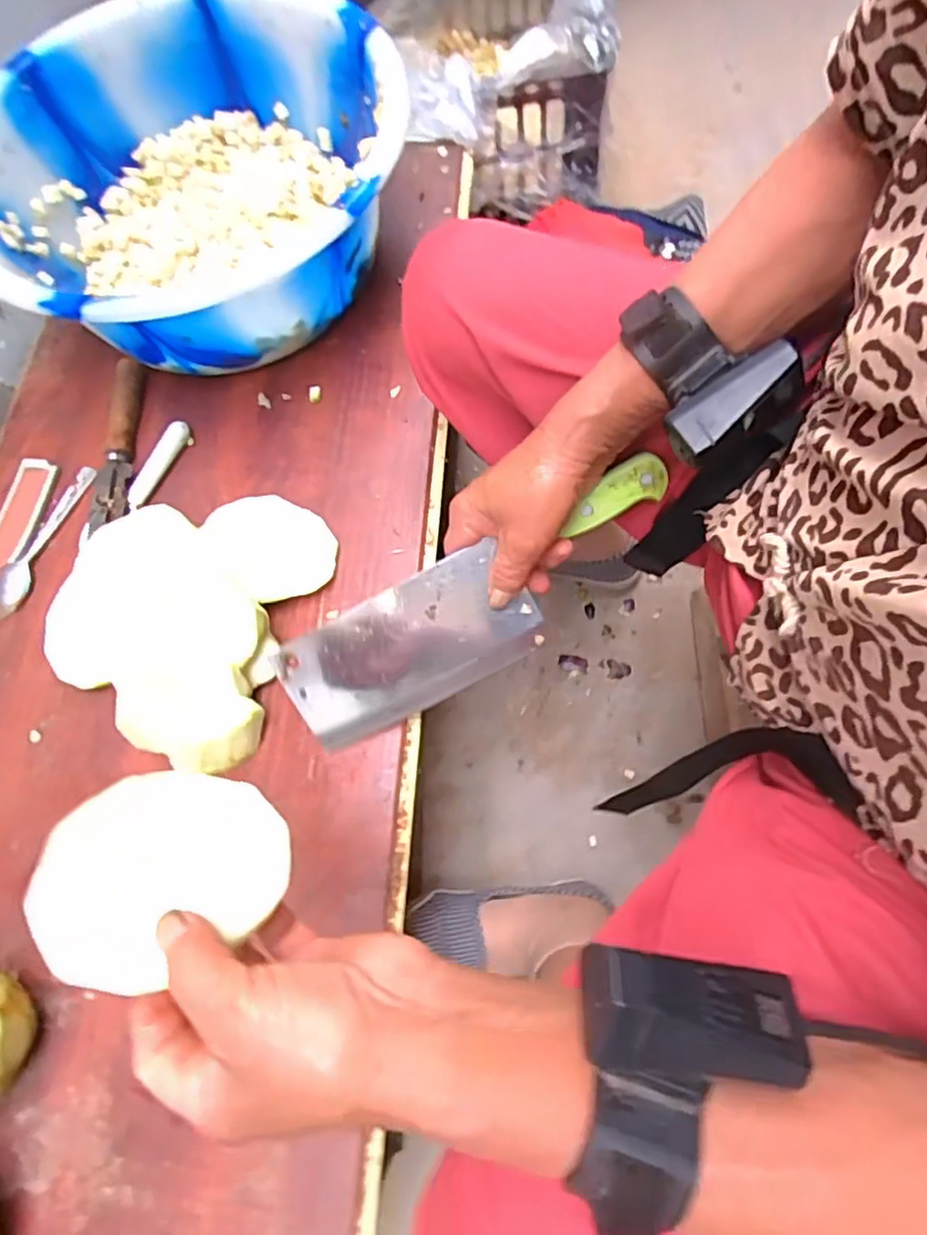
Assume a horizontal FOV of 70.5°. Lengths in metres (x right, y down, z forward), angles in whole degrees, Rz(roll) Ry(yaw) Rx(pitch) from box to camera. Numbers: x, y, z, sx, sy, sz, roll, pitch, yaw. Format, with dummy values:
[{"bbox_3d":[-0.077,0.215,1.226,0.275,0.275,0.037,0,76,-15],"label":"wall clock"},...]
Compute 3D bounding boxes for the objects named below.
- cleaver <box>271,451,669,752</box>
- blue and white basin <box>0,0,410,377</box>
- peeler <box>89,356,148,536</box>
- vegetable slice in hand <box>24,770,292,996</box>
[{"bbox_3d":[0.008,-0.013,0.442,0.284,0.021,0.087,-33,101,6],"label":"cleaver"},{"bbox_3d":[-0.231,-0.371,0.559,0.342,0.130,0.342,-1,70,2],"label":"blue and white basin"},{"bbox_3d":[-0.292,-0.146,0.554,0.032,0.018,0.158,-4,70,1],"label":"peeler"},{"bbox_3d":[-0.126,0.102,0.276,0.095,0.004,0.086,-20,51,-33],"label":"vegetable slice in hand"}]

